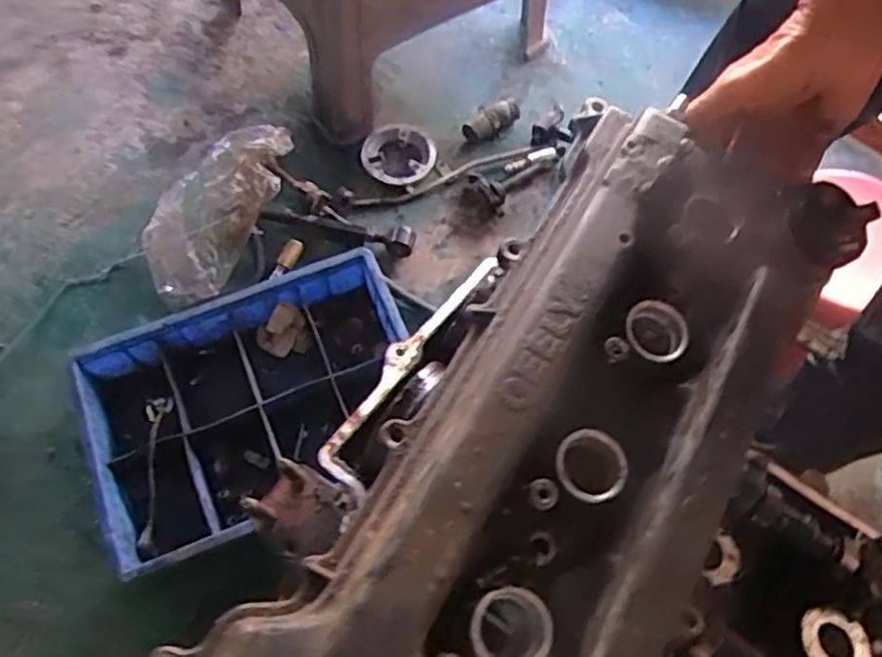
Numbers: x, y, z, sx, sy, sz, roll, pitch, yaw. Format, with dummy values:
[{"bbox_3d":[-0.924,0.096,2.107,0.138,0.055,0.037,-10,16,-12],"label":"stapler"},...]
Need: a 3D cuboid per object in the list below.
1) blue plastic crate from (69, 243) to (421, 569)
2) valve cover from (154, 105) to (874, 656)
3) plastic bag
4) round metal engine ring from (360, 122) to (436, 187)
[{"bbox_3d":[-0.240,0.108,0.971,0.424,0.116,0.300,-22,68,-9],"label":"blue plastic crate"},{"bbox_3d":[0.066,0.061,0.359,0.192,0.066,0.436,29,64,14],"label":"valve cover"},{"bbox_3d":[-0.349,-0.198,1.109,0.148,0.076,0.340,19,67,9],"label":"plastic bag"},{"bbox_3d":[-0.069,-0.297,1.206,0.116,0.027,0.122,0,66,0],"label":"round metal engine ring"}]

